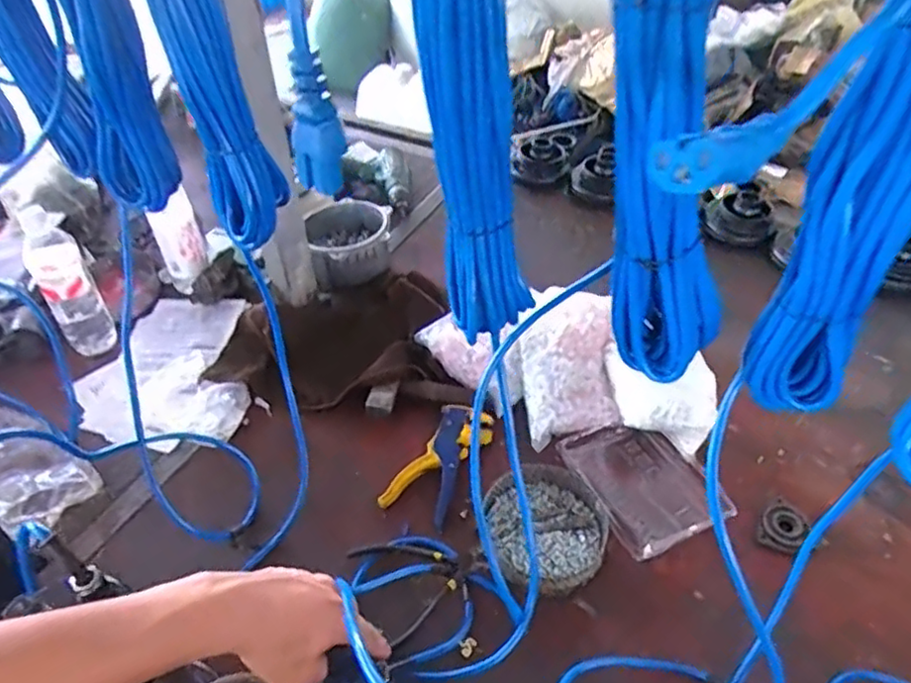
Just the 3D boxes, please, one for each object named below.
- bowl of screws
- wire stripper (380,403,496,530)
[{"bbox_3d":[0.099,0.205,0.745,0.126,0.033,0.150,-13,46,-13],"label":"bowl of screws"},{"bbox_3d":[-0.016,0.138,0.805,0.081,0.049,0.163,20,48,19],"label":"wire stripper"}]

